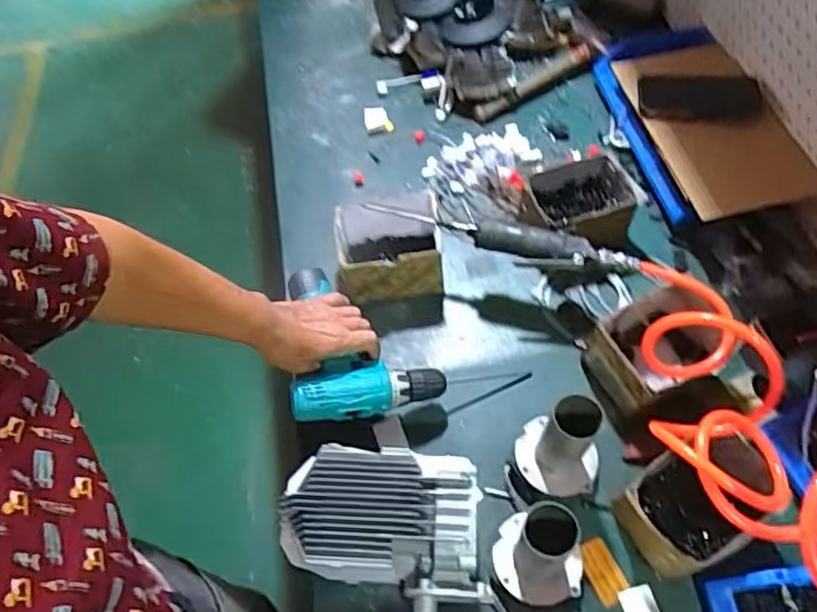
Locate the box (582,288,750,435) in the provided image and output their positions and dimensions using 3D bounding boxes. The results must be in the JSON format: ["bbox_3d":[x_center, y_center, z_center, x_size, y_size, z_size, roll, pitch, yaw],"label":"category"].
[{"bbox_3d":[0.306,0.060,0.745,0.138,0.118,0.129,-23,61,-10],"label":"box"}]

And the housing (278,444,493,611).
[{"bbox_3d":[-0.028,0.245,0.660,0.216,0.093,0.163,1,60,4],"label":"housing"}]

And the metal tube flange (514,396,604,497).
[{"bbox_3d":[0.174,0.154,0.692,0.095,0.122,0.090,23,63,16],"label":"metal tube flange"}]

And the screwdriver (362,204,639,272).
[{"bbox_3d":[0.112,-0.090,0.808,0.366,0.041,0.055,14,61,12],"label":"screwdriver"}]

